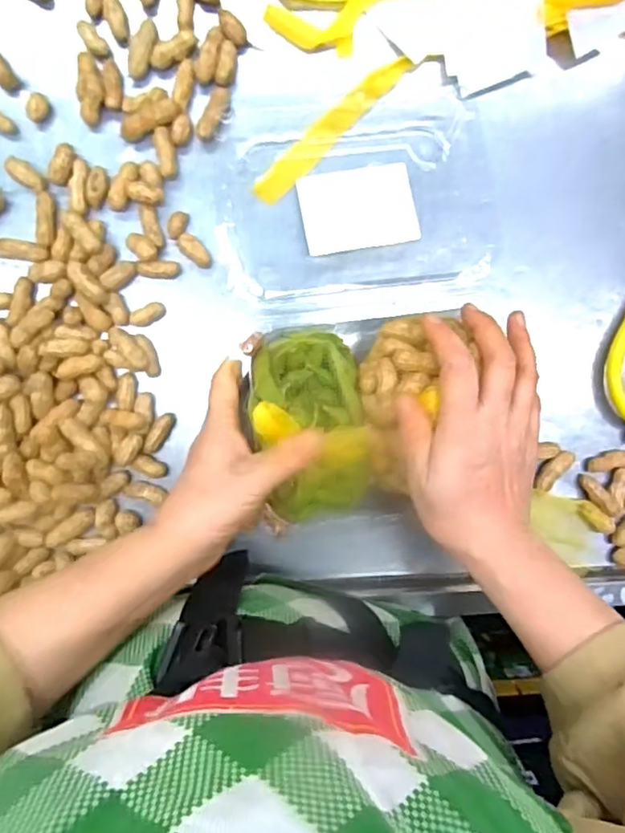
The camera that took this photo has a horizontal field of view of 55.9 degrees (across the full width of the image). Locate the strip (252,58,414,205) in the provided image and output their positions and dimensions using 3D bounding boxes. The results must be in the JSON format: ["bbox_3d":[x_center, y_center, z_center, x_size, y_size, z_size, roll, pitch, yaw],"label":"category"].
[{"bbox_3d":[0.013,-0.209,0.425,0.141,0.009,0.020,-44,98,2],"label":"strip"}]

